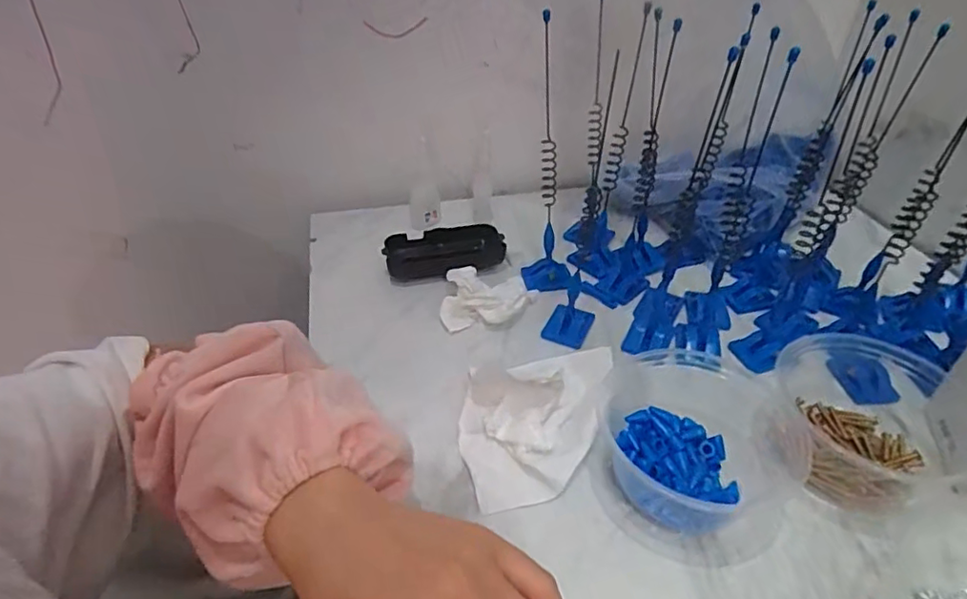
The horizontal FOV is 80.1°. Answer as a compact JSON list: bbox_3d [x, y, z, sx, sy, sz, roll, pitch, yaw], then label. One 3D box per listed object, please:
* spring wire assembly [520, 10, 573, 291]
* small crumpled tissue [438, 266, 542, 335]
[{"bbox_3d":[0.059,-0.117,0.475,0.045,0.222,0.084,5,41,8],"label":"spring wire assembly"},{"bbox_3d":[0.005,-0.004,0.489,0.083,0.027,0.049,-4,41,-3],"label":"small crumpled tissue"}]

